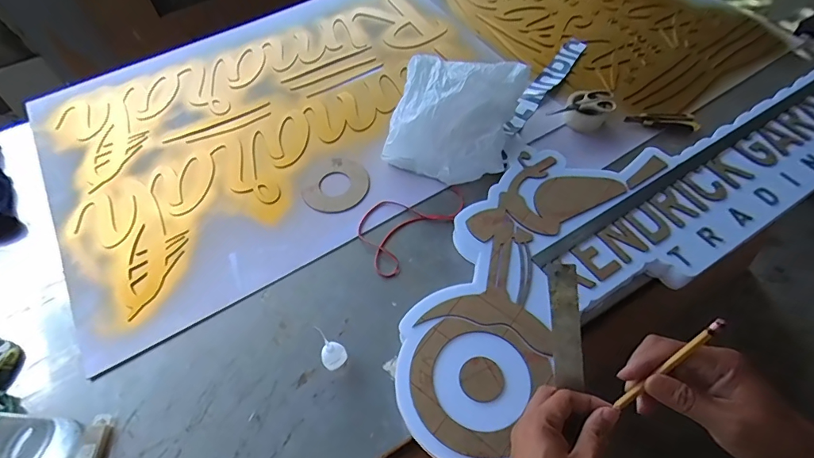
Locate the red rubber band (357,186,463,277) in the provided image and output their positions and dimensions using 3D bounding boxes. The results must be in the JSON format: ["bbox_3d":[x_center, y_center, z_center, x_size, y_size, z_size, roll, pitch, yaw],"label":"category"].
[{"bbox_3d":[-0.001,-0.024,0.979,0.250,0.030,0.153,-37,61,-21],"label":"red rubber band"}]

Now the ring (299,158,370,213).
[{"bbox_3d":[-0.171,-0.107,1.042,0.159,0.011,0.148,-3,61,5],"label":"ring"}]

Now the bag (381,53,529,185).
[{"bbox_3d":[0.114,-0.270,1.051,0.297,0.157,0.299,11,59,10],"label":"bag"}]

